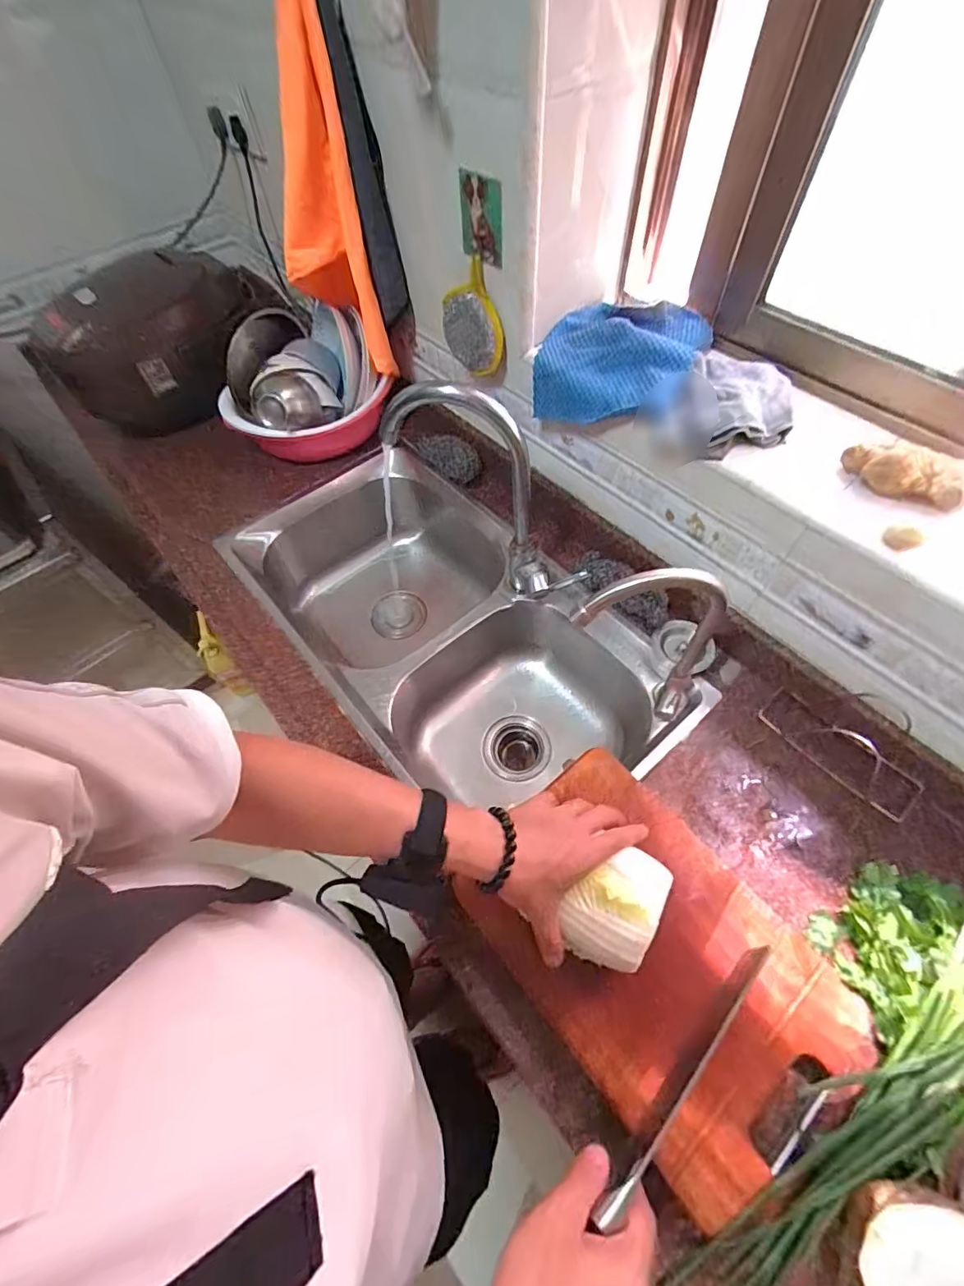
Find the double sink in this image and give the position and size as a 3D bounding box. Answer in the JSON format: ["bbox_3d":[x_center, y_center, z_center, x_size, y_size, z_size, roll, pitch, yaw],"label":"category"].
[{"bbox_3d":[-0.054,-0.024,0.858,0.413,0.213,0.758,-38,64,-19],"label":"double sink"}]

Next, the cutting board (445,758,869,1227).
[{"bbox_3d":[0.170,0.309,0.509,0.243,0.037,0.346,-38,64,-19],"label":"cutting board"}]

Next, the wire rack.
[{"bbox_3d":[0.423,0.104,0.571,0.077,0.107,0.172,-36,64,-17],"label":"wire rack"}]

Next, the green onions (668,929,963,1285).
[{"bbox_3d":[0.335,0.407,0.431,0.397,0.046,0.093,-28,61,-13],"label":"green onions"}]

